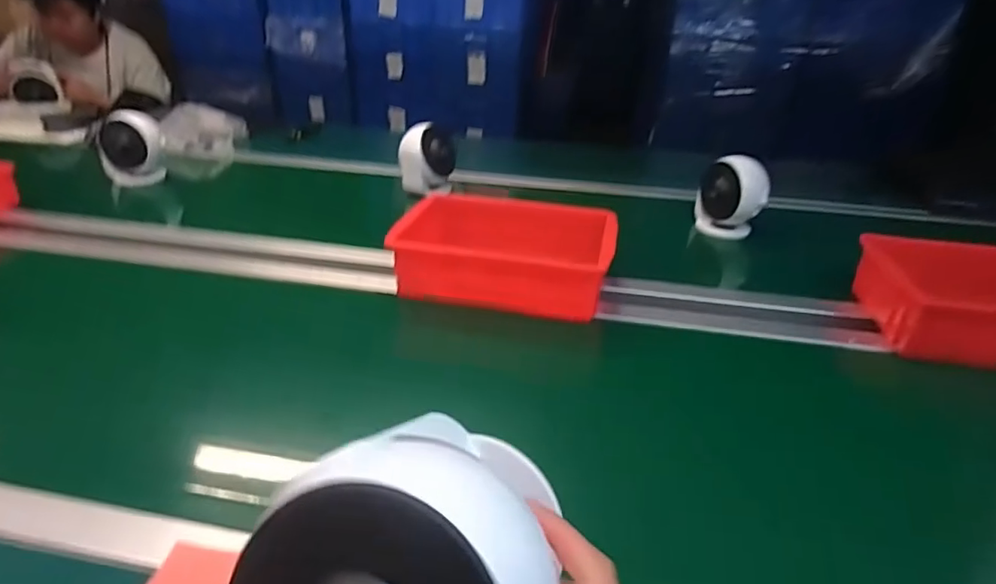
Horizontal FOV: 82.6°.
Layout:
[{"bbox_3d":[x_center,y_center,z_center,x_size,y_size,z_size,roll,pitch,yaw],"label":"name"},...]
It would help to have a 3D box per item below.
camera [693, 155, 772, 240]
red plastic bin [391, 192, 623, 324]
[{"bbox_3d":[0.423,-0.172,1.030,0.098,0.146,0.087,8,30,7],"label":"camera"},{"bbox_3d":[0.014,-0.071,0.841,0.298,0.082,0.220,8,30,7],"label":"red plastic bin"}]

